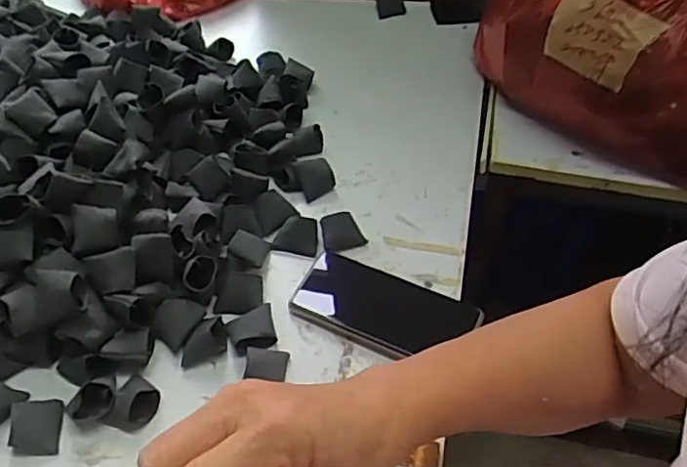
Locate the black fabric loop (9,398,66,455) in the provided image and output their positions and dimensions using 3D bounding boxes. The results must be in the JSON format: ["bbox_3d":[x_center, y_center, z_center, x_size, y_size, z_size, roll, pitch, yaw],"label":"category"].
[{"bbox_3d":[-0.239,0.148,0.470,0.033,0.017,0.043,-7,50,-6],"label":"black fabric loop"}]

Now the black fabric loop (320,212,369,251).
[{"bbox_3d":[0.000,-0.001,0.598,0.042,0.027,0.030,-8,50,-7],"label":"black fabric loop"}]

